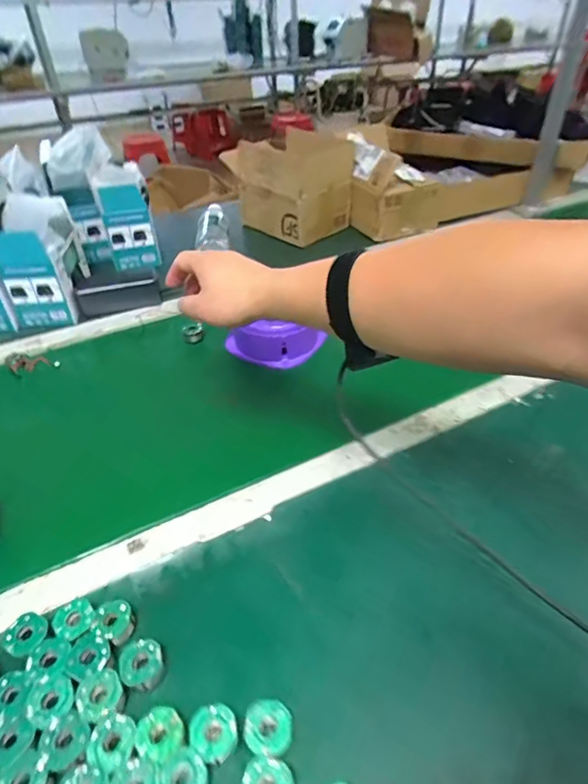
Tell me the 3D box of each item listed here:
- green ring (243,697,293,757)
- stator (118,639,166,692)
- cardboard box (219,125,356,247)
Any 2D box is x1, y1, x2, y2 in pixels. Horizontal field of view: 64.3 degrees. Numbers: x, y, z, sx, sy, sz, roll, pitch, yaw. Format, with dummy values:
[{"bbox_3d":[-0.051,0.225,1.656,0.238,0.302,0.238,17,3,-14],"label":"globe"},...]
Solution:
[{"bbox_3d":[-0.017,0.233,0.325,0.033,0.016,0.034,-1,39,1],"label":"green ring"},{"bbox_3d":[-0.115,0.210,0.358,0.031,0.018,0.032,-1,39,1],"label":"stator"},{"bbox_3d":[-0.006,-0.441,0.997,0.211,0.175,0.167,24,46,29],"label":"cardboard box"}]

